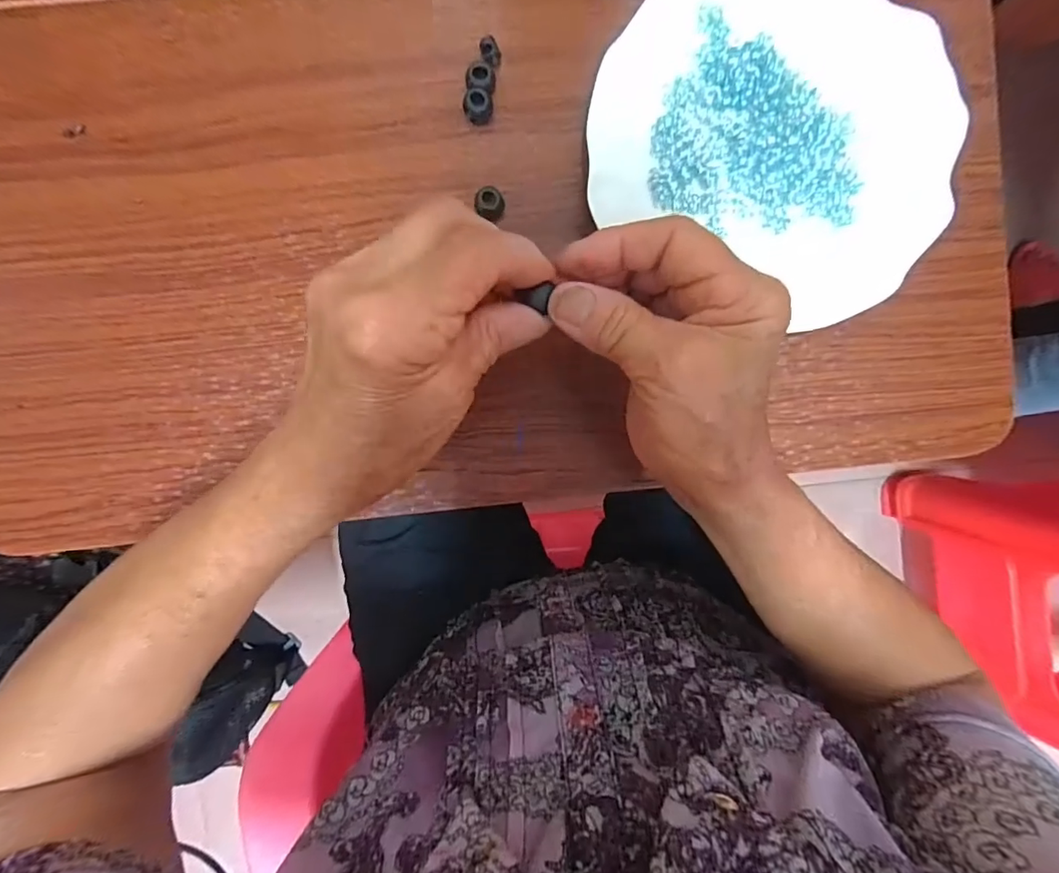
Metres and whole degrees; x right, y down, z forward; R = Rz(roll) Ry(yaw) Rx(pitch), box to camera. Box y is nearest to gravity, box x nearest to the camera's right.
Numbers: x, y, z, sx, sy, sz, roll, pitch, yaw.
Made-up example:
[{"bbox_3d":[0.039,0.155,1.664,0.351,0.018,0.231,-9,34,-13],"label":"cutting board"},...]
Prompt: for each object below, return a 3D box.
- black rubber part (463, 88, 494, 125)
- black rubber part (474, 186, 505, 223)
[{"bbox_3d":[-0.027,-0.175,0.262,0.015,0.012,0.014,0,91,-3],"label":"black rubber part"},{"bbox_3d":[-0.021,-0.123,0.262,0.014,0.013,0.013,0,91,-3],"label":"black rubber part"}]

